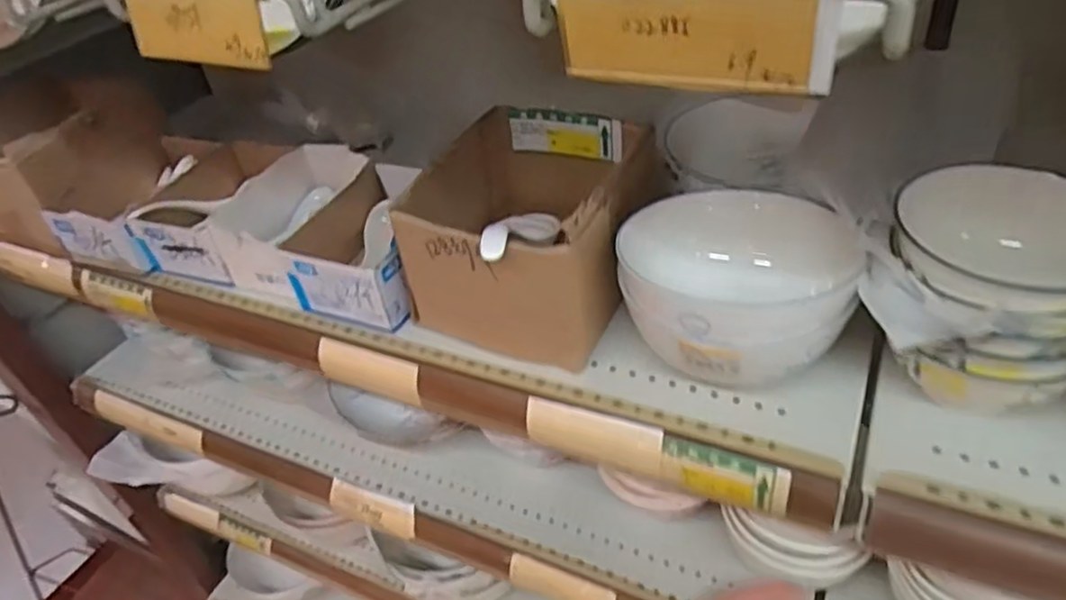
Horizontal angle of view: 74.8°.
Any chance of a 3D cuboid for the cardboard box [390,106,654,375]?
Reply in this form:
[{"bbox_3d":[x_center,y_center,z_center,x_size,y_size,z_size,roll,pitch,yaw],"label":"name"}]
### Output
[{"bbox_3d":[0.005,-0.075,0.565,0.152,0.123,0.223,14,49,19],"label":"cardboard box"}]

